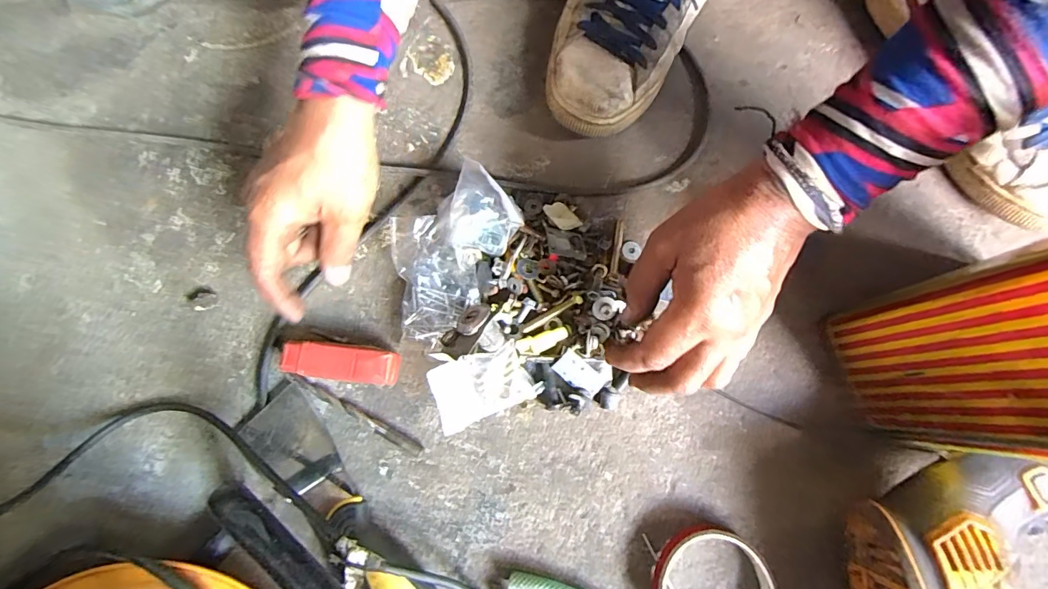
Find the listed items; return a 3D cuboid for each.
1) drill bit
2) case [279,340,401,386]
[{"bbox_3d":[-0.132,0.093,0.354,0.120,0.012,0.009,27,79,7],"label":"drill bit"},{"bbox_3d":[-0.140,0.054,0.355,0.089,0.027,0.027,6,77,2],"label":"case"}]

